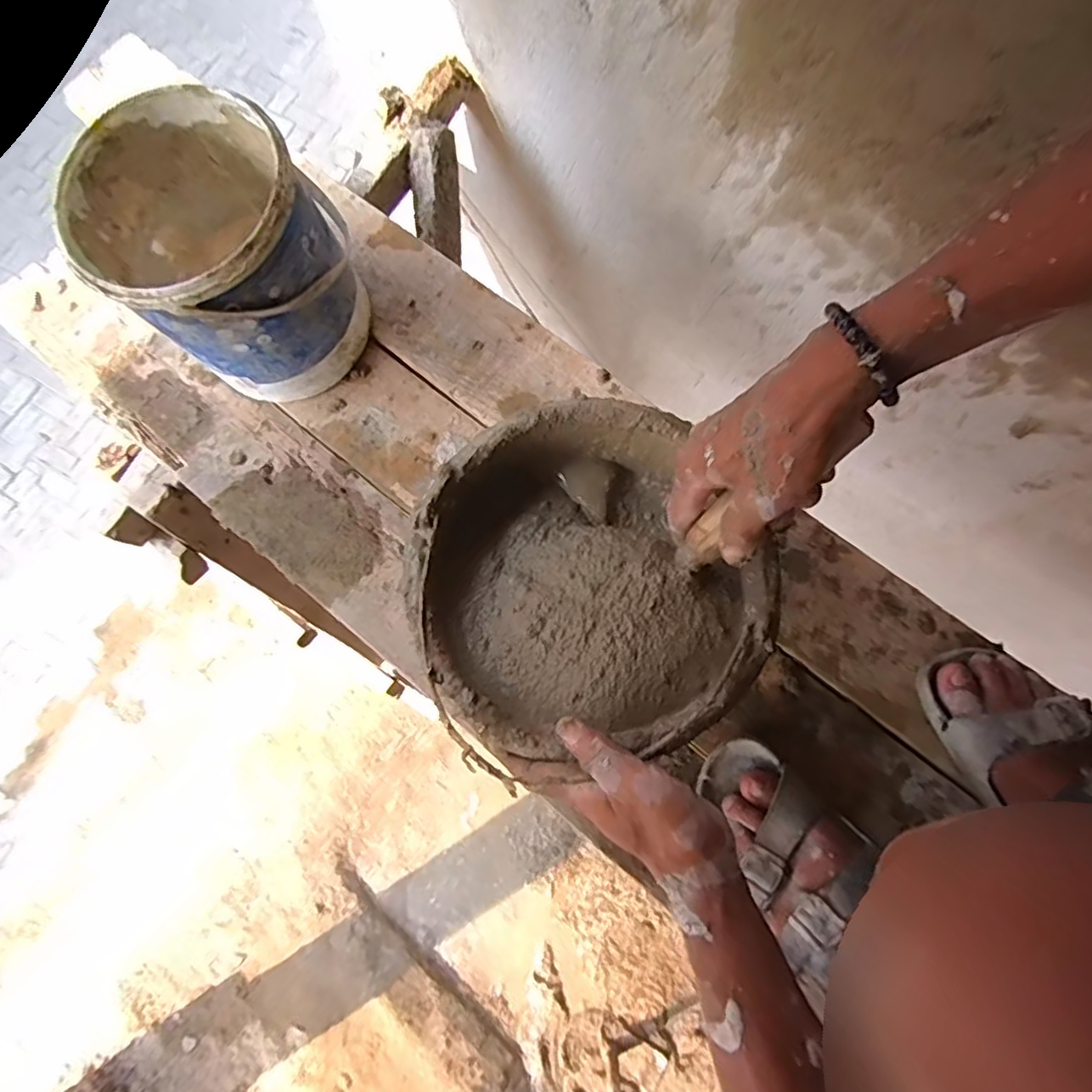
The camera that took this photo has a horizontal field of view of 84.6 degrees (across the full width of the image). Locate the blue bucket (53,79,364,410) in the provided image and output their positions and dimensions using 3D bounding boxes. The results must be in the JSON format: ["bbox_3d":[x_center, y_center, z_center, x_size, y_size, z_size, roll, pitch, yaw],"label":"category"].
[{"bbox_3d":[-0.276,-0.249,0.535,0.178,0.182,0.168,0,77,1],"label":"blue bucket"}]

